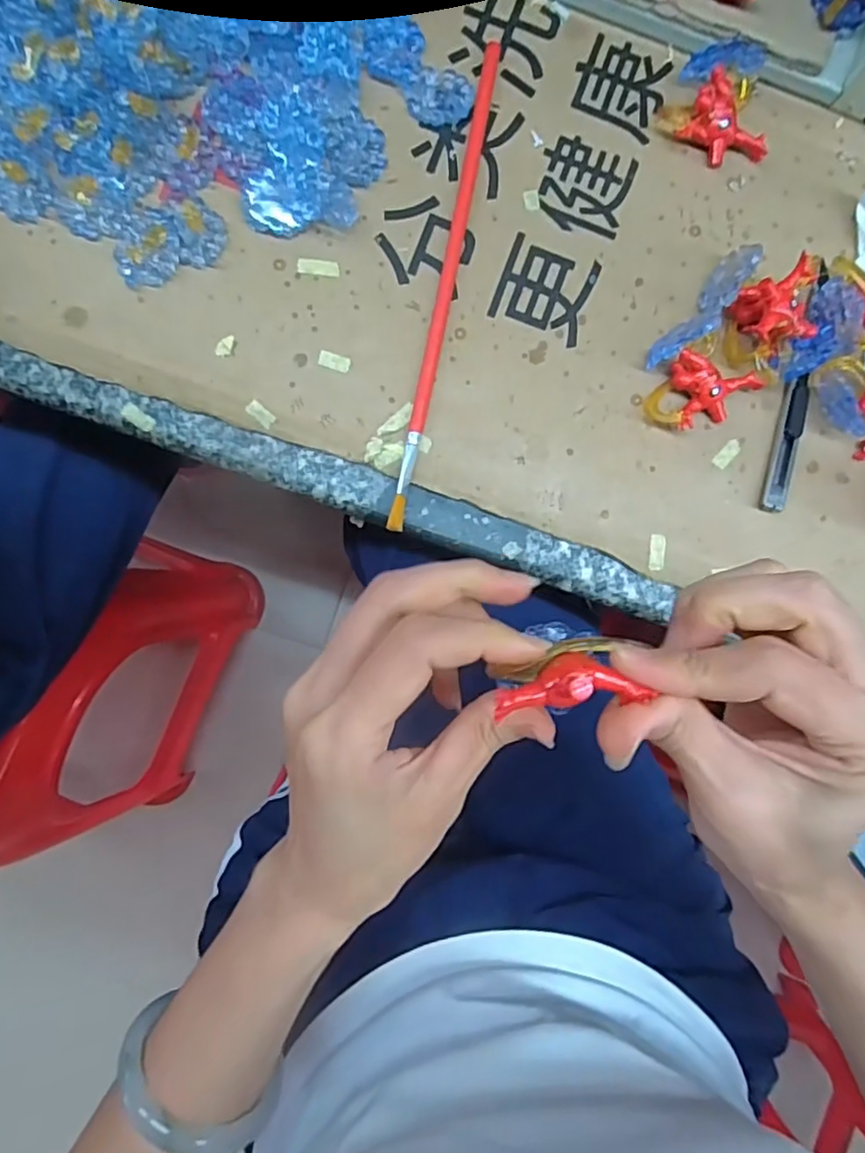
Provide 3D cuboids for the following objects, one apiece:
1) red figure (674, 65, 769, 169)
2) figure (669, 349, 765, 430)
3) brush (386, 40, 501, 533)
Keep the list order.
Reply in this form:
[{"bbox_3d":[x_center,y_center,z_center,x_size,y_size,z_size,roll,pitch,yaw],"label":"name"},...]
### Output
[{"bbox_3d":[0.156,-0.236,0.325,0.046,0.014,0.034,30,87,-1],"label":"red figure"},{"bbox_3d":[0.147,-0.096,0.319,0.044,0.016,0.036,-4,88,-3],"label":"figure"},{"bbox_3d":[0.007,-0.152,0.316,0.008,0.014,0.263,12,88,-2],"label":"brush"}]

